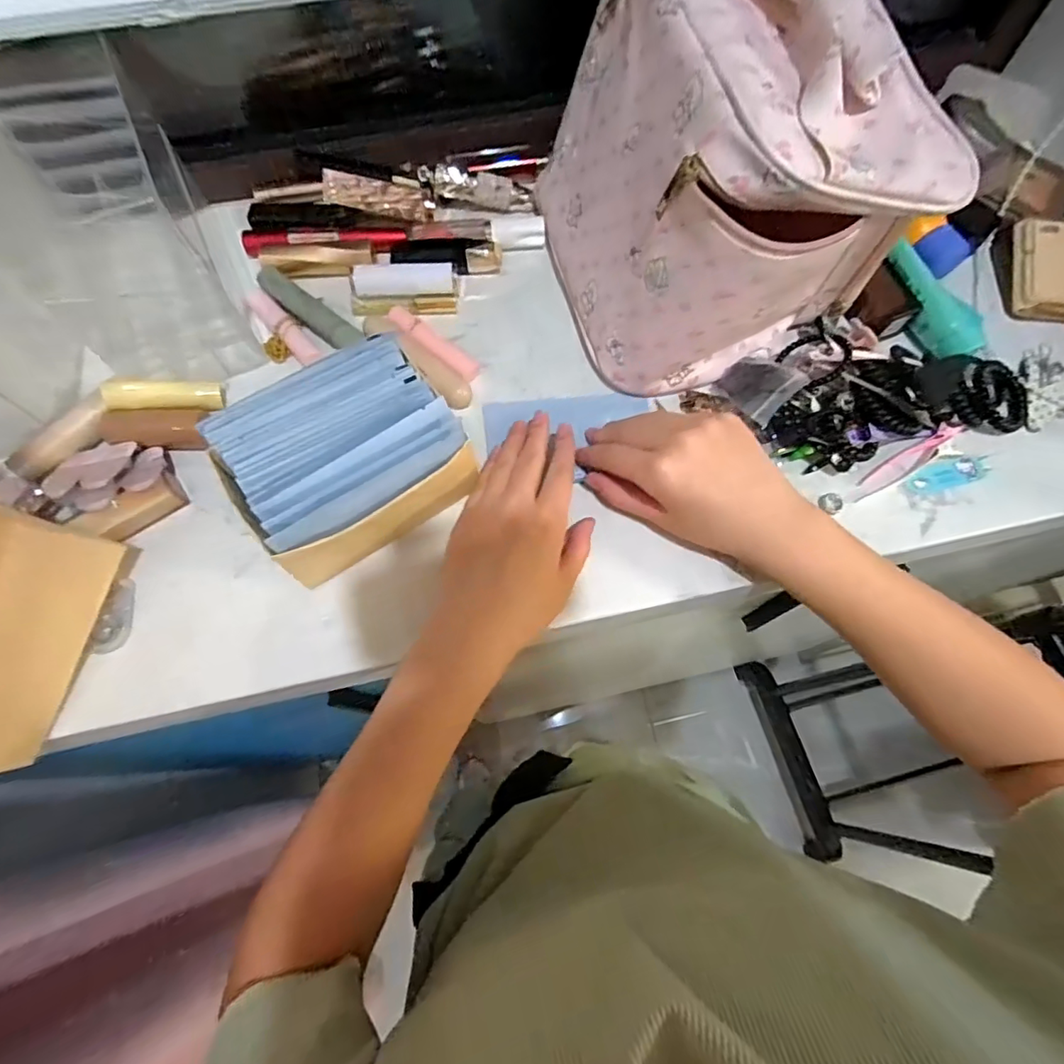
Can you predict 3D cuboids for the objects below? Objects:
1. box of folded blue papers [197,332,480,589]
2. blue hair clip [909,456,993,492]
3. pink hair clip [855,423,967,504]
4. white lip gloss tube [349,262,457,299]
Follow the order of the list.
[{"bbox_3d":[-0.109,-0.042,0.328,0.123,0.075,0.100,-33,72,-12],"label":"box of folded blue papers"},{"bbox_3d":[0.284,-0.039,0.371,0.051,0.010,0.019,-17,69,6],"label":"blue hair clip"},{"bbox_3d":[0.254,-0.049,0.367,0.088,0.011,0.016,-30,71,-11],"label":"pink hair clip"},{"bbox_3d":[-0.098,-0.194,0.419,0.074,0.016,0.020,-6,68,-2],"label":"white lip gloss tube"}]

